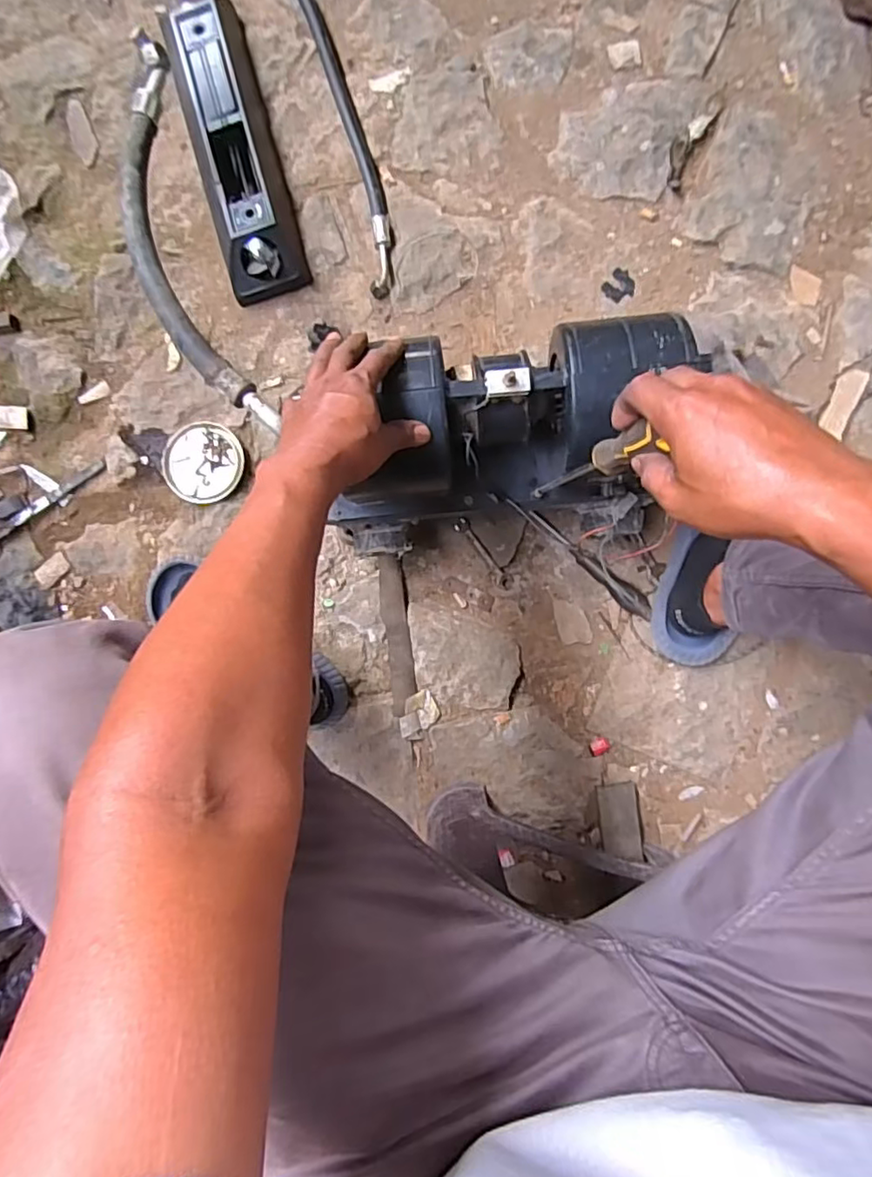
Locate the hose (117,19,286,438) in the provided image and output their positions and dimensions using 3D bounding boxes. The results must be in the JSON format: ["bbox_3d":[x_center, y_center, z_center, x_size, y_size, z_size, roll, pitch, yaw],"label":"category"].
[{"bbox_3d":[-0.241,-0.344,0.557,0.075,0.092,0.438,-20,88,4],"label":"hose"}]

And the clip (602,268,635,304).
[{"bbox_3d":[0.241,-0.394,0.799,0.038,0.005,0.039,39,93,3],"label":"clip"}]

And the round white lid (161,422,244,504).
[{"bbox_3d":[-0.310,-0.167,0.813,0.108,0.023,0.103,0,90,4],"label":"round white lid"}]

